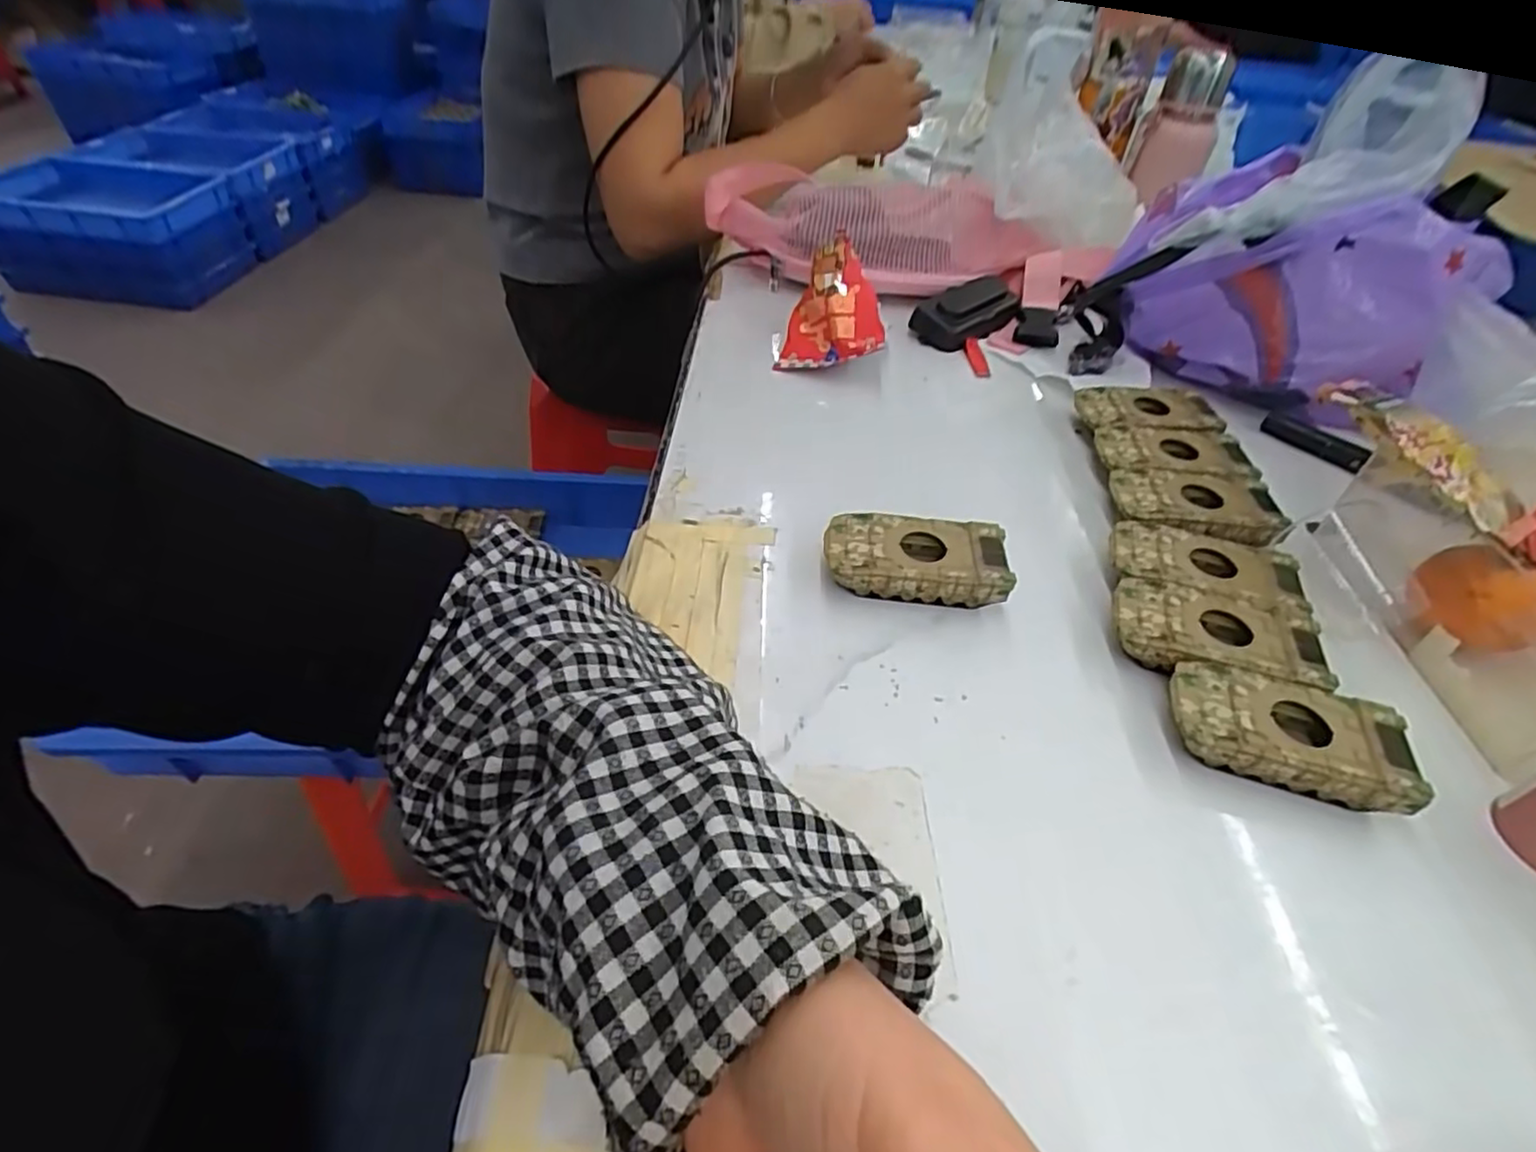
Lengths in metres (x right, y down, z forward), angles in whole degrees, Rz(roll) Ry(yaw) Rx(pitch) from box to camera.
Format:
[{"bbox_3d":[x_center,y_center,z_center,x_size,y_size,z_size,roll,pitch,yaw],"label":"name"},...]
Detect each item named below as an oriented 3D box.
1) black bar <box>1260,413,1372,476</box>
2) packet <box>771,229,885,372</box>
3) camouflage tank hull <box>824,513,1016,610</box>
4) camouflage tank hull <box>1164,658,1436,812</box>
[{"bbox_3d":[0.401,-0.099,0.516,0.016,0.015,0.071,-25,51,-27],"label":"black bar"},{"bbox_3d":[0.048,-0.212,0.552,0.081,0.077,0.077,3,44,-1],"label":"packet"},{"bbox_3d":[0.080,-0.008,0.387,0.095,0.026,0.046,6,44,1],"label":"camouflage tank hull"},{"bbox_3d":[0.233,0.073,0.320,0.095,0.025,0.048,16,45,12],"label":"camouflage tank hull"}]

